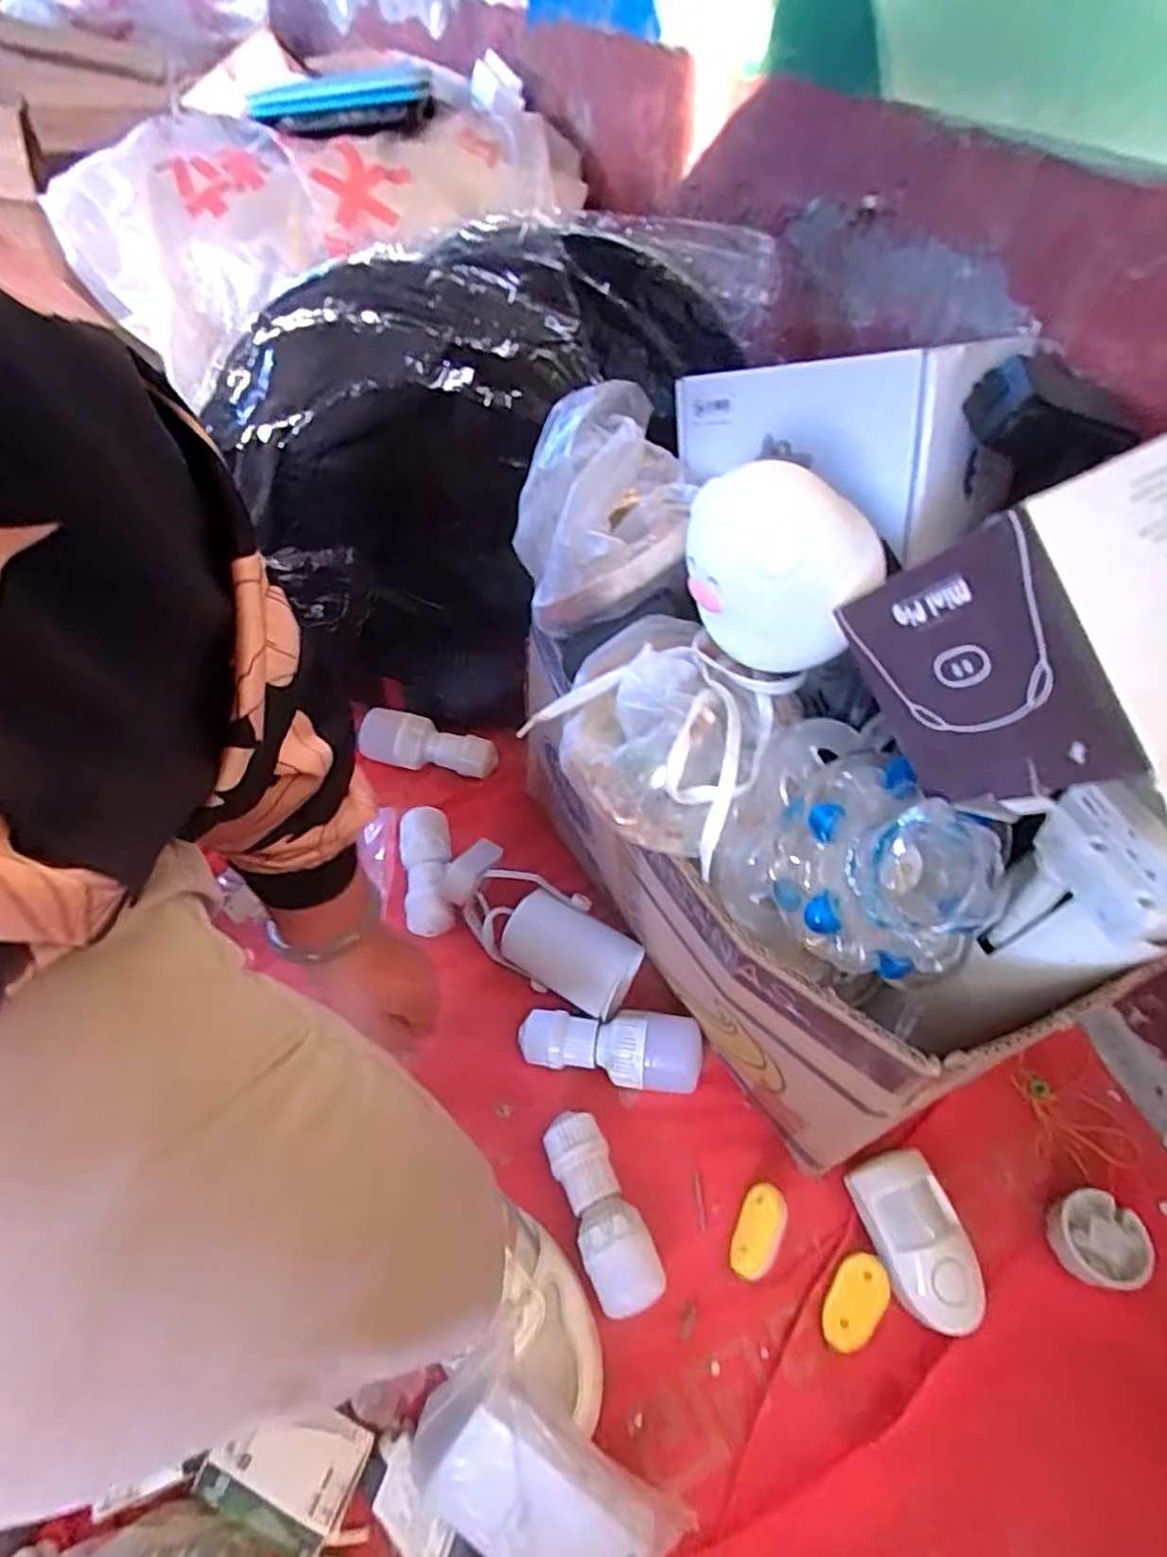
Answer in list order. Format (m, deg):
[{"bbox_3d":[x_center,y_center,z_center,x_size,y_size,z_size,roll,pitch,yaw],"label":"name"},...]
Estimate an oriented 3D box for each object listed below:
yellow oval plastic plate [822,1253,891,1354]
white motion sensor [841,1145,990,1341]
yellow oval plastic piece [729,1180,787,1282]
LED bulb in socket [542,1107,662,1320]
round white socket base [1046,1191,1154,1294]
[{"bbox_3d":[0.183,0.354,0.481,0.034,0.008,0.060,28,67,30],"label":"yellow oval plastic plate"},{"bbox_3d":[0.233,0.324,0.500,0.059,0.030,0.104,-18,55,-13],"label":"white motion sensor"},{"bbox_3d":[0.125,0.325,0.512,0.031,0.016,0.061,24,56,17],"label":"yellow oval plastic piece"},{"bbox_3d":[0.012,0.306,0.508,0.045,0.042,0.125,-20,55,-14],"label":"LED bulb in socket"},{"bbox_3d":[0.361,0.323,0.502,0.057,0.024,0.057,0,53,0],"label":"round white socket base"}]

